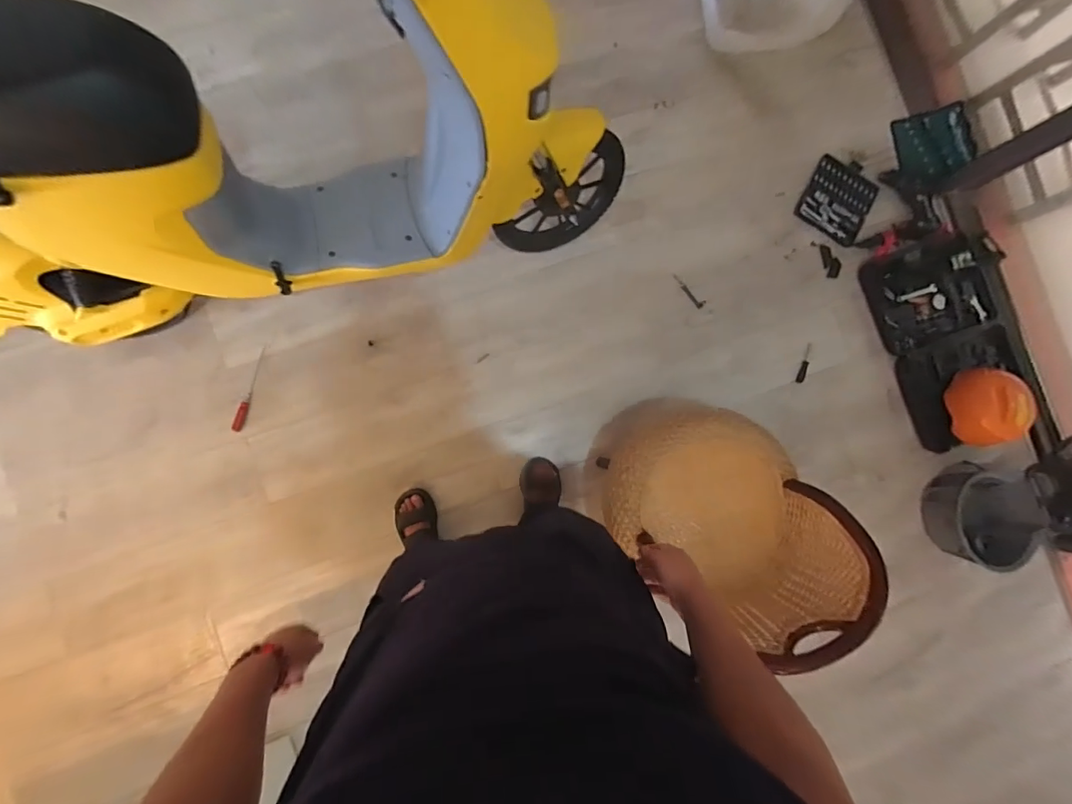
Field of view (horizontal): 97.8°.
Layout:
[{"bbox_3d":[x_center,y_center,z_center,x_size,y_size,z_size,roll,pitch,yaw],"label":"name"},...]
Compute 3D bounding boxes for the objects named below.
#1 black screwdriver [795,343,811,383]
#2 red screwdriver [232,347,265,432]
[{"bbox_3d":[0.874,-0.124,1.517,0.031,0.019,0.125,16,89,-9],"label":"black screwdriver"},{"bbox_3d":[-0.796,-0.034,1.302,0.027,0.019,0.240,18,84,-5],"label":"red screwdriver"}]

